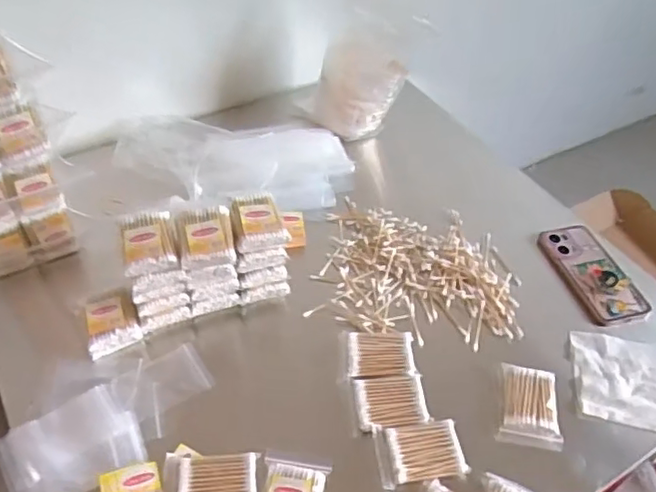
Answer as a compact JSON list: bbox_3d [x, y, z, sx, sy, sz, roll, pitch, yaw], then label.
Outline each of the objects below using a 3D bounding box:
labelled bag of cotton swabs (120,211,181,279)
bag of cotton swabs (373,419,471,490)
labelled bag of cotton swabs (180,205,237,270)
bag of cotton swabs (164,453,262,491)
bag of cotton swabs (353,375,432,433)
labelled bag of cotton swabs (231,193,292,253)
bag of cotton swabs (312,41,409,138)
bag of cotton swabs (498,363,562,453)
[{"bbox_3d":[-0.197,-0.005,0.677,0.056,0.023,0.075,-9,47,-12],"label":"labelled bag of cotton swabs"},{"bbox_3d":[0.095,0.211,0.631,0.089,0.013,0.061,-4,46,-8],"label":"bag of cotton swabs"},{"bbox_3d":[-0.134,-0.010,0.682,0.058,0.031,0.066,-6,46,-10],"label":"labelled bag of cotton swabs"},{"bbox_3d":[-0.114,0.231,0.599,0.090,0.010,0.061,-1,46,-5],"label":"bag of cotton swabs"},{"bbox_3d":[0.070,0.171,0.673,0.077,0.012,0.059,-4,46,-7],"label":"bag of cotton swabs"},{"bbox_3d":[-0.082,-0.029,0.705,0.059,0.027,0.070,-15,48,-17],"label":"labelled bag of cotton swabs"},{"bbox_3d":[0.048,-0.245,0.961,0.140,0.138,0.068,3,46,0],"label":"bag of cotton swabs"},{"bbox_3d":[0.222,0.175,0.673,0.063,0.022,0.085,9,46,5],"label":"bag of cotton swabs"}]

